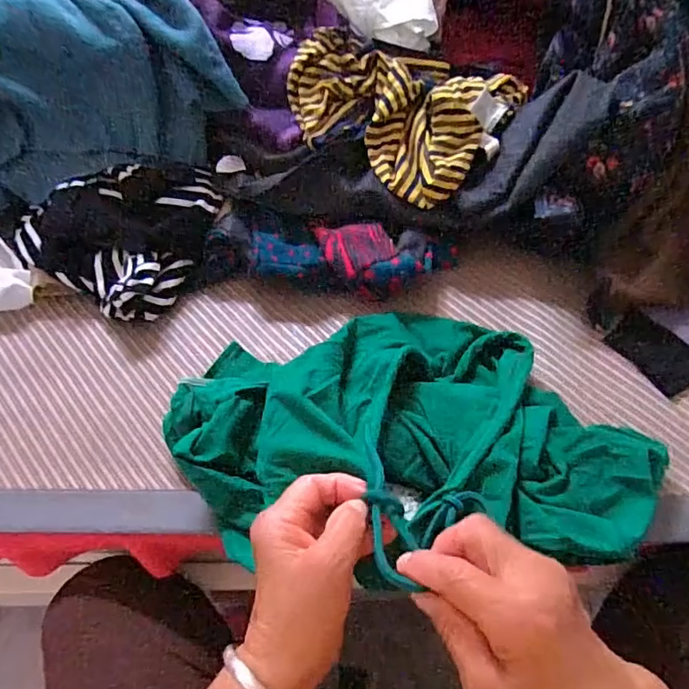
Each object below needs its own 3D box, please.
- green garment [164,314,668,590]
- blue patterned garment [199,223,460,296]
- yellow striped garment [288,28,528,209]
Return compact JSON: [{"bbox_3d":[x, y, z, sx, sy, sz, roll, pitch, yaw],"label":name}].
[{"bbox_3d":[0.052,0.061,0.442,0.389,0.128,0.247,-10,59,-3],"label":"green garment"},{"bbox_3d":[-0.019,-0.093,0.586,0.269,0.044,0.066,4,59,6],"label":"blue patterned garment"},{"bbox_3d":[0.063,-0.278,0.618,0.232,0.091,0.197,27,64,18],"label":"yellow striped garment"}]

